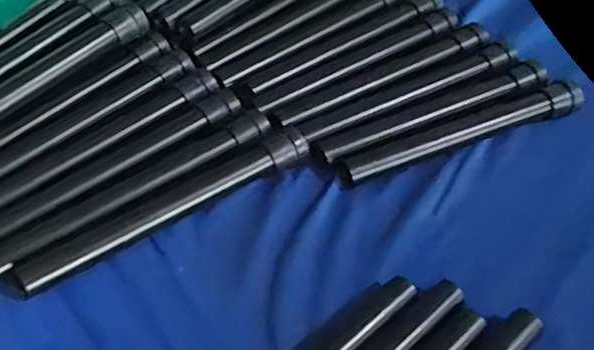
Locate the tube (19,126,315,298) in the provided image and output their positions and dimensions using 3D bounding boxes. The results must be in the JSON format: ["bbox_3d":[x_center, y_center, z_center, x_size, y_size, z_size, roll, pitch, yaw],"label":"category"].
[{"bbox_3d":[-0.097,0.025,0.515,0.249,0.023,0.028,-28,57,-25],"label":"tube"}]

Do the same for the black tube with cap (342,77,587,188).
[{"bbox_3d":[0.152,-0.039,0.579,0.244,0.024,0.030,-17,53,-18],"label":"black tube with cap"}]

